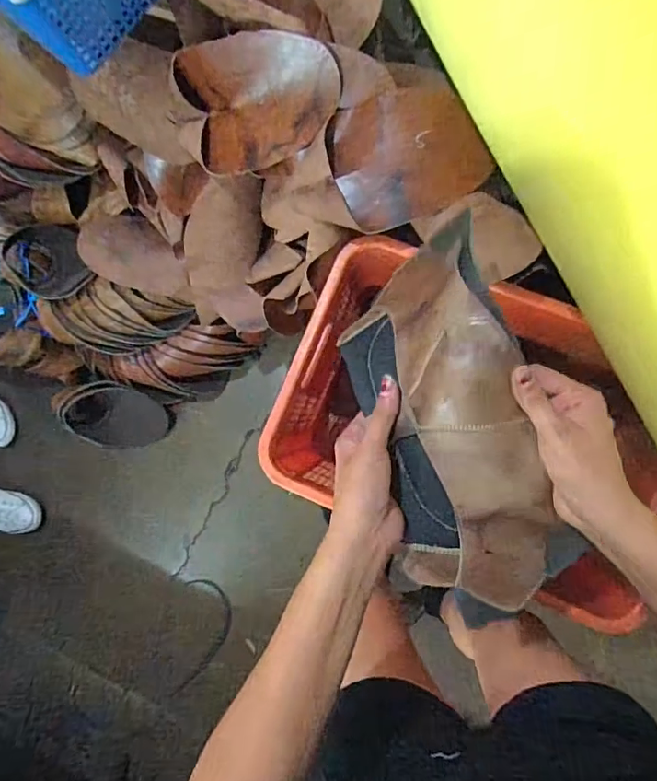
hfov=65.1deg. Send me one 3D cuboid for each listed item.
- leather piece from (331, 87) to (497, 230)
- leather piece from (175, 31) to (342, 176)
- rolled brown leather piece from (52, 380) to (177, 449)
[{"bbox_3d":[0.095,-0.289,0.627,0.170,0.023,0.153,-18,85,7],"label":"leather piece"},{"bbox_3d":[-0.084,-0.379,0.684,0.210,0.050,0.155,8,128,20],"label":"leather piece"},{"bbox_3d":[-0.523,0.063,1.268,0.260,0.102,0.164,2,87,8],"label":"rolled brown leather piece"}]

